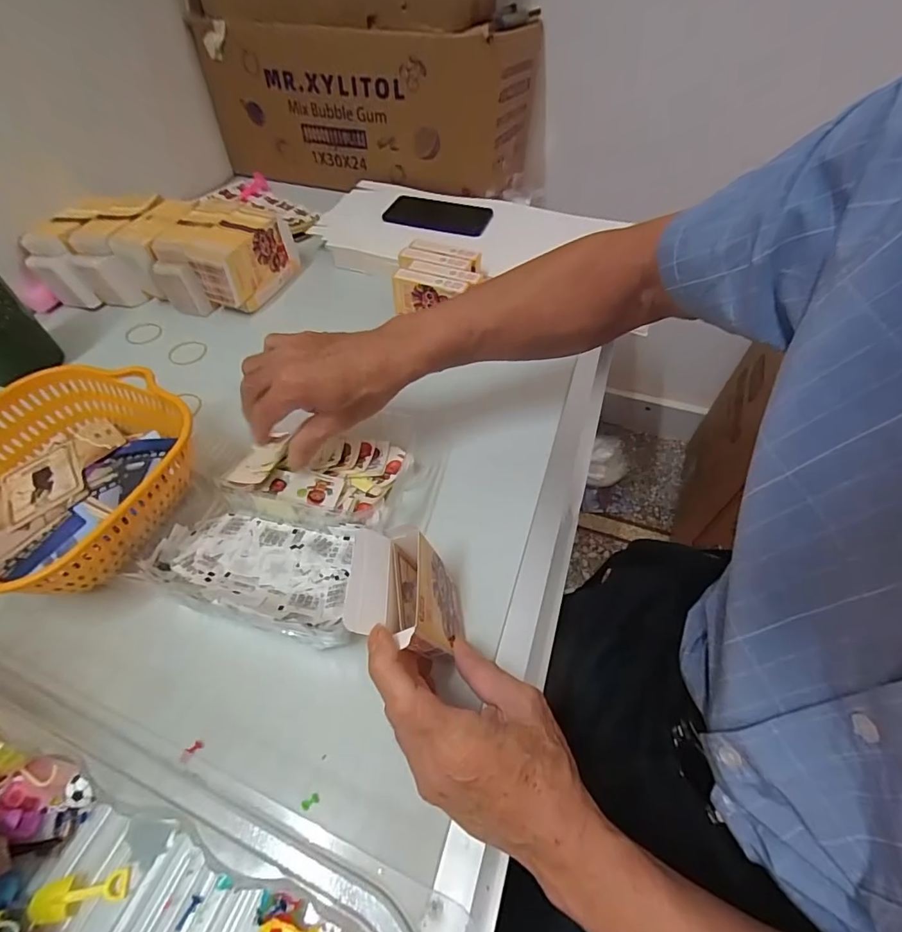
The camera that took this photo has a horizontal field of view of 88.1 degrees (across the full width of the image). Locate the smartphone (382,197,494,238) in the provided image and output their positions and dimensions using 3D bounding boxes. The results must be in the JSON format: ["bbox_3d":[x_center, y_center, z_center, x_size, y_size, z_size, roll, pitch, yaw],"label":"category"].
[{"bbox_3d":[-0.020,-0.372,0.690,0.152,0.012,0.077,10,54,8],"label":"smartphone"}]

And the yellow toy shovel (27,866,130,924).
[{"bbox_3d":[-0.211,0.244,0.266,0.048,0.007,0.018,-1,52,-16],"label":"yellow toy shovel"}]

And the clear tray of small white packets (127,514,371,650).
[{"bbox_3d":[-0.153,0.078,0.368,0.163,0.035,0.103,7,53,6],"label":"clear tray of small white packets"}]

